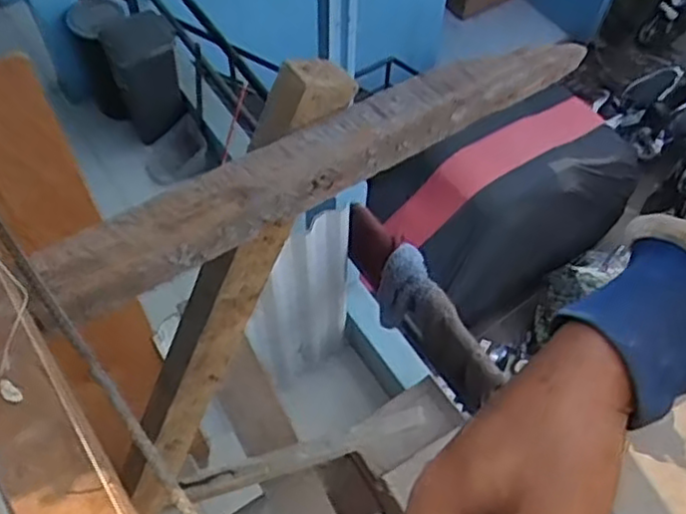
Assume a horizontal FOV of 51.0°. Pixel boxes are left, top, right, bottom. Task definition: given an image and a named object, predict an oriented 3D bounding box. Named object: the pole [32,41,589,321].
[{"bbox_3d":[-0.001,-0.086,0.574,0.487,0.054,0.040,-28,64,-17],"label":"pole"}]

